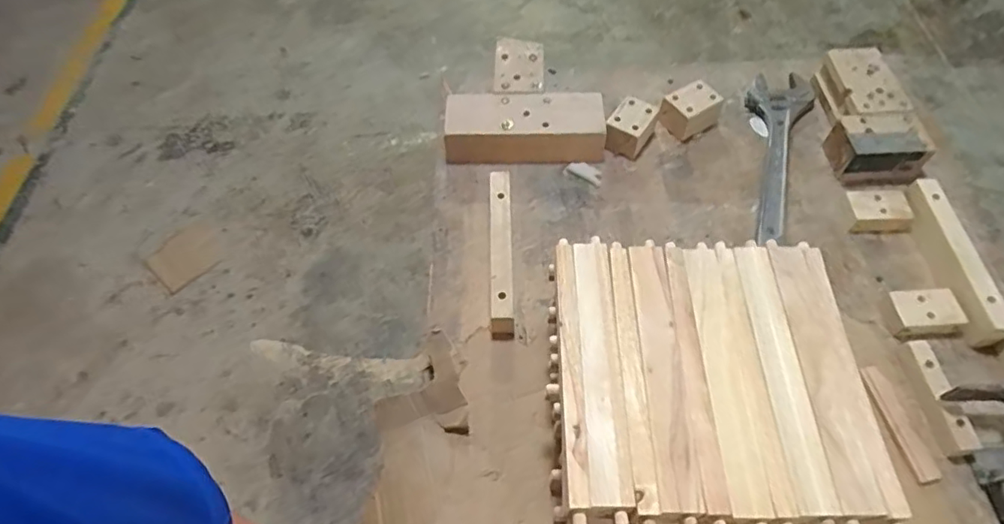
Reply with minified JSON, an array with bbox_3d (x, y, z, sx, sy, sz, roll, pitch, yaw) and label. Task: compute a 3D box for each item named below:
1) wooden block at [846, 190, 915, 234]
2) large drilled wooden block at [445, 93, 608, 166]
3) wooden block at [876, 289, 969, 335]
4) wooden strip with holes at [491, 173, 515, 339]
[{"bbox_3d":[0.510,-0.069,0.769,0.088,0.033,0.054,-2,59,-1],"label":"wooden block"},{"bbox_3d":[0.033,-0.198,0.843,0.231,0.062,0.093,0,59,0],"label":"large drilled wooden block"},{"bbox_3d":[0.509,0.061,0.692,0.080,0.030,0.052,-3,59,-2],"label":"wooden block"},{"bbox_3d":[-0.001,-0.015,0.734,0.026,0.057,0.228,-1,59,-1],"label":"wooden strip with holes"}]

